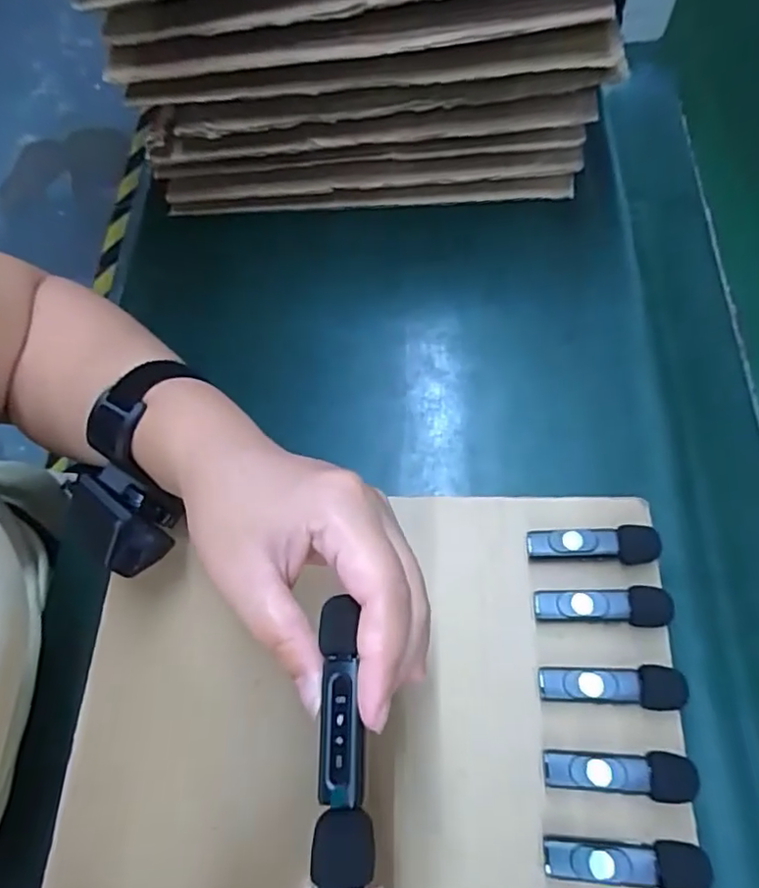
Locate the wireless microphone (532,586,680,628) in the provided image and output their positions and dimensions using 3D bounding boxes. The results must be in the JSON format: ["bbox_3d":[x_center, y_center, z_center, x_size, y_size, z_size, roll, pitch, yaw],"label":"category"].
[{"bbox_3d":[0.110,0.082,0.298,0.063,0.018,0.018,-2,66,2],"label":"wireless microphone"}]

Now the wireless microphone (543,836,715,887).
[{"bbox_3d":[0.104,0.179,0.254,0.064,0.018,0.018,1,66,3],"label":"wireless microphone"}]

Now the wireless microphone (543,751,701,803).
[{"bbox_3d":[0.107,0.148,0.268,0.063,0.017,0.018,3,66,4],"label":"wireless microphone"}]

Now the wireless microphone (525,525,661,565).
[{"bbox_3d":[0.110,0.053,0.309,0.063,0.018,0.018,-1,66,2],"label":"wireless microphone"}]

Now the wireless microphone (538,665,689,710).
[{"bbox_3d":[0.110,0.116,0.283,0.064,0.017,0.018,-1,66,3],"label":"wireless microphone"}]

